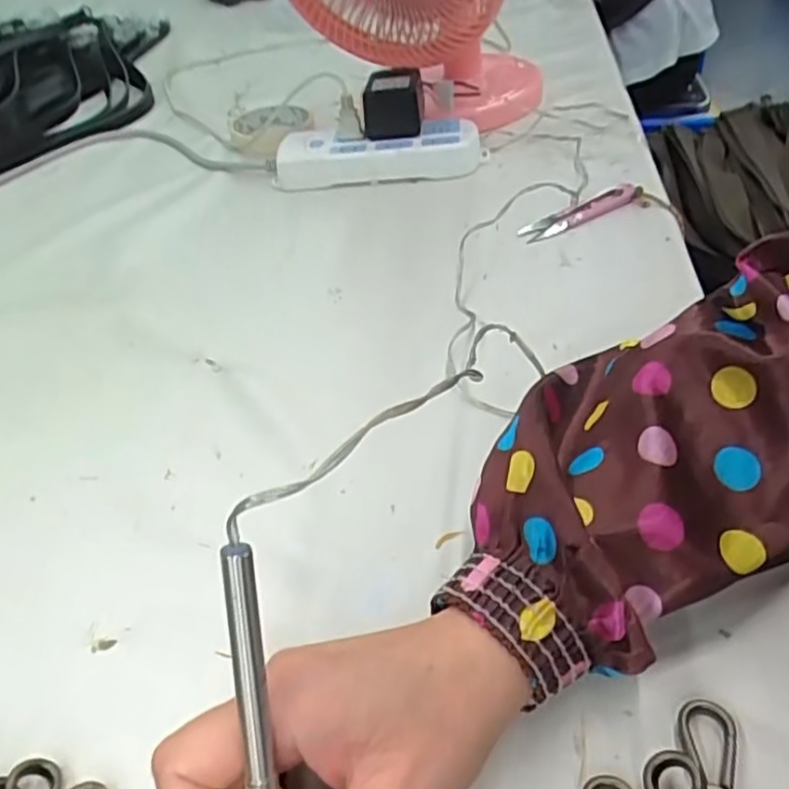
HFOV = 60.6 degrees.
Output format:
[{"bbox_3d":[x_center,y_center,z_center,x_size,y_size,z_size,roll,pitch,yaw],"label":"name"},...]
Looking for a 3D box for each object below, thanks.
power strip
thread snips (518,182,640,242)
[{"bbox_3d":[-0.015,-0.225,0.629,0.189,0.040,0.067,0,42,7],"label":"power strip"},{"bbox_3d":[0.144,-0.140,0.521,0.099,0.017,0.022,-23,45,-17],"label":"thread snips"}]

